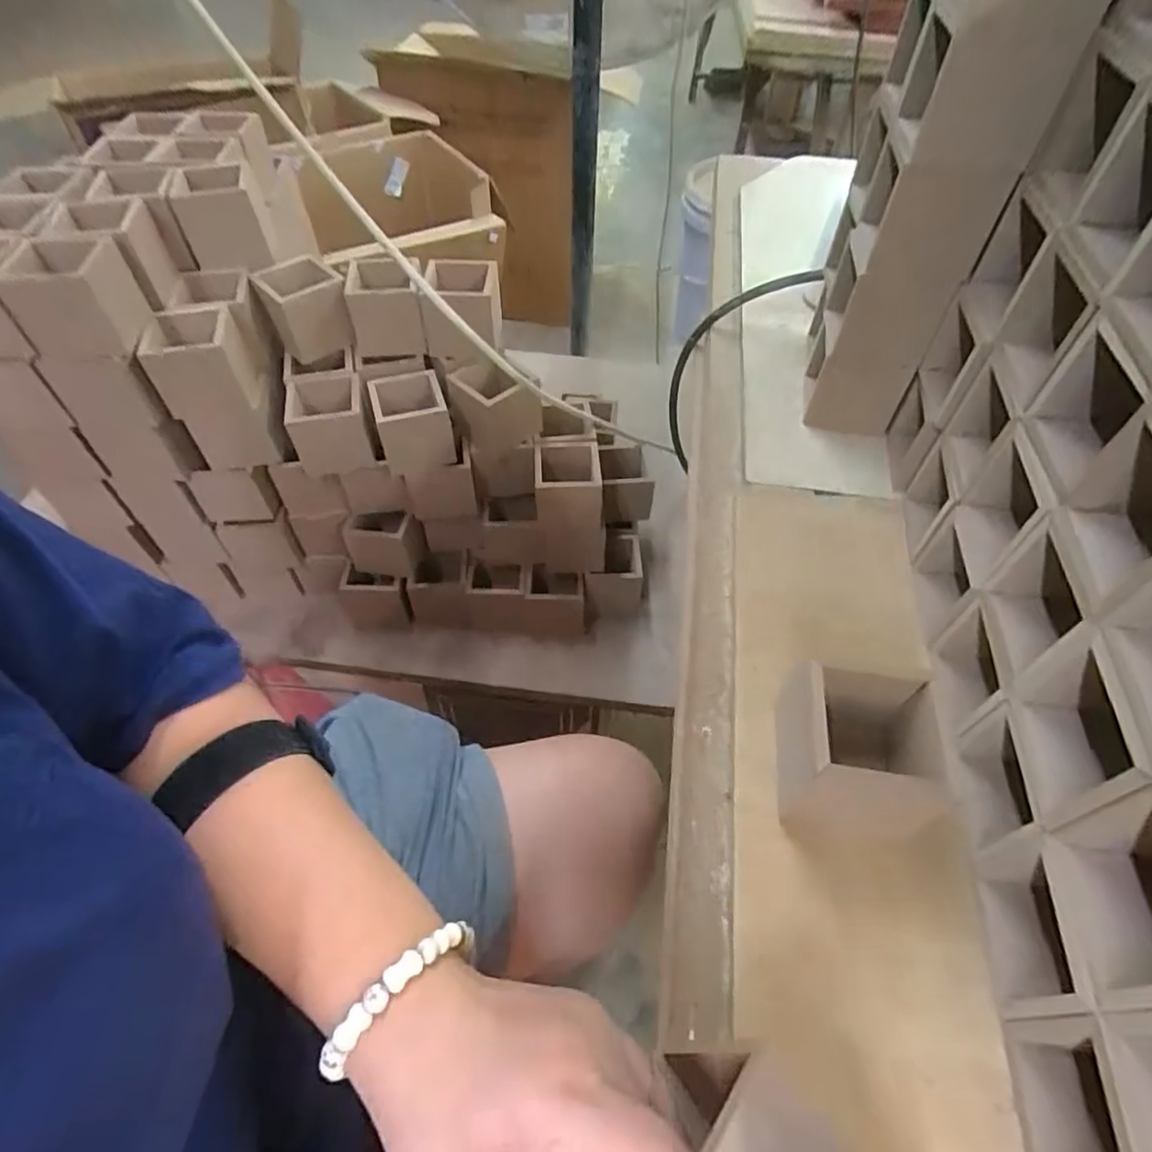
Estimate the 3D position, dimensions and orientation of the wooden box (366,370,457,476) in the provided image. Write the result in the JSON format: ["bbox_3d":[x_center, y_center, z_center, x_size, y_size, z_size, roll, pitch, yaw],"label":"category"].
[{"bbox_3d":[-0.146,-0.139,0.575,0.061,0.061,0.063,-13,54,-11],"label":"wooden box"}]

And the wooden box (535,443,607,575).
[{"bbox_3d":[-0.006,-0.065,0.635,0.065,0.117,0.065,-3,53,-3],"label":"wooden box"}]

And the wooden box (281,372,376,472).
[{"bbox_3d":[-0.219,-0.135,0.572,0.065,0.057,0.065,-12,54,-10],"label":"wooden box"}]

